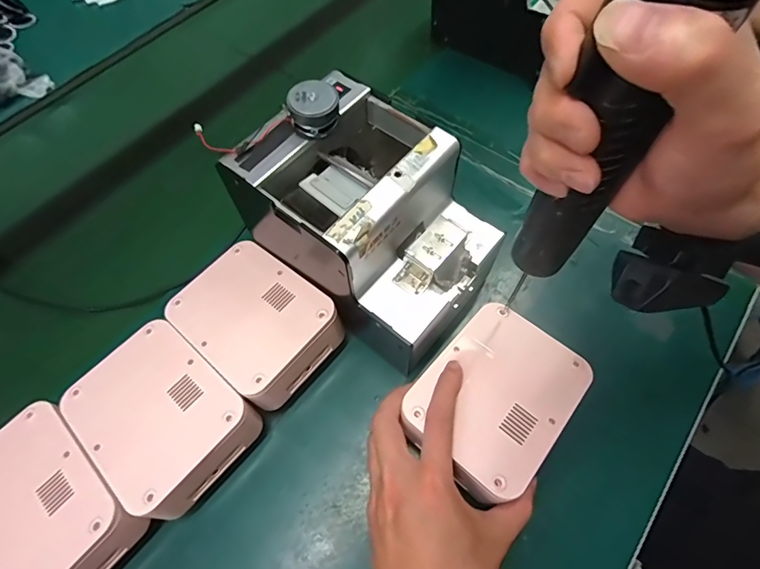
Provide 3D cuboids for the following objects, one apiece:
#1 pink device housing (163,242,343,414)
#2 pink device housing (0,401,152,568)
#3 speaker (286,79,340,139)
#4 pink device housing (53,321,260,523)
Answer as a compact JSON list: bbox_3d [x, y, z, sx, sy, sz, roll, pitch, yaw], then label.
[{"bbox_3d":[-0.105,0.027,0.357,0.129,0.035,0.096,36,70,21],"label":"pink device housing"},{"bbox_3d":[-0.241,0.156,0.297,0.129,0.039,0.097,37,70,21],"label":"pink device housing"},{"bbox_3d":[-0.046,-0.122,0.298,0.033,0.023,0.030,-9,61,0],"label":"speaker"},{"bbox_3d":[-0.168,0.103,0.339,0.128,0.065,0.097,35,70,21],"label":"pink device housing"}]

